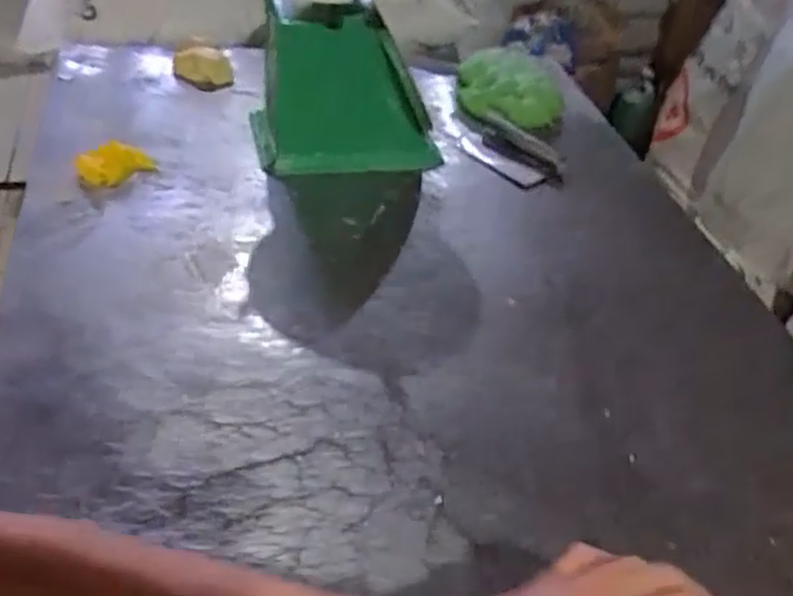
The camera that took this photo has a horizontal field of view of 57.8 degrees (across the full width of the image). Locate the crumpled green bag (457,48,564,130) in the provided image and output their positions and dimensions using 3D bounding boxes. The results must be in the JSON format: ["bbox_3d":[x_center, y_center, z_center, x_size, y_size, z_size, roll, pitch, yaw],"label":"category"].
[{"bbox_3d":[0.191,-0.361,1.212,0.165,0.058,0.173,5,42,-3],"label":"crumpled green bag"}]

